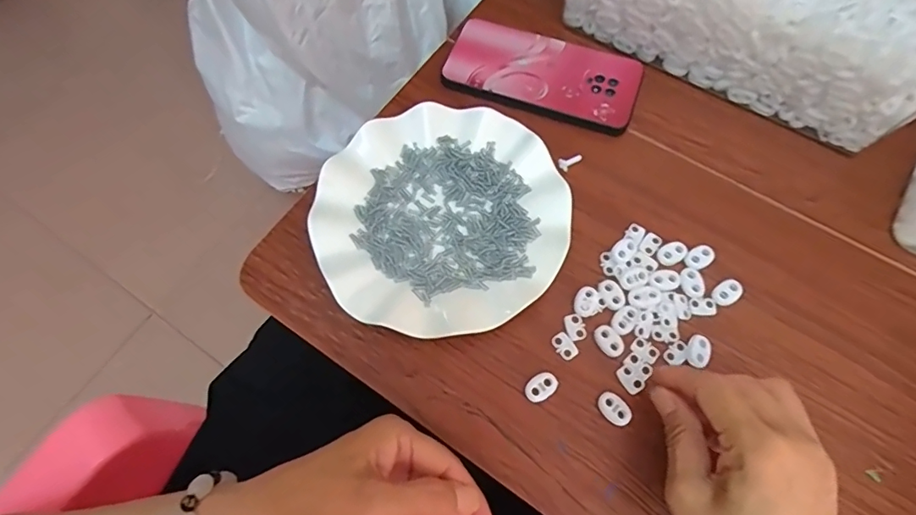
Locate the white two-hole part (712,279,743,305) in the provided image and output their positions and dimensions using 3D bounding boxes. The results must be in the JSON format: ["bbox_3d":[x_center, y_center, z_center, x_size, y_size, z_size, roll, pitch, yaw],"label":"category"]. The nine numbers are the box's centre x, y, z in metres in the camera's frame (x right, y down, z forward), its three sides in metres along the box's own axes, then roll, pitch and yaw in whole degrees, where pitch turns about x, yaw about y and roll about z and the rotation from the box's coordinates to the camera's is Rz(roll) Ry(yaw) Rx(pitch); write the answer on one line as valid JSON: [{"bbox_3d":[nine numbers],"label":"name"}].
[{"bbox_3d":[0.194,0.025,0.350,0.021,0.004,0.016,-38,72,-13],"label":"white two-hole part"}]

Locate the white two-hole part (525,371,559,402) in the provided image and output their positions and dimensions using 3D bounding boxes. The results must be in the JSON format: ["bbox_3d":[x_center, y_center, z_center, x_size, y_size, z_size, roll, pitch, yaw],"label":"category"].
[{"bbox_3d":[0.056,0.087,0.328,0.023,0.004,0.015,-30,70,-10],"label":"white two-hole part"}]

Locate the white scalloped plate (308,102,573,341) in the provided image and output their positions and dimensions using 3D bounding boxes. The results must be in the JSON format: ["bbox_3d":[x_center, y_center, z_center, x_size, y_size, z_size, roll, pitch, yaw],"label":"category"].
[{"bbox_3d":[-0.013,-0.032,0.366,0.178,0.022,0.180,0,68,1],"label":"white scalloped plate"}]

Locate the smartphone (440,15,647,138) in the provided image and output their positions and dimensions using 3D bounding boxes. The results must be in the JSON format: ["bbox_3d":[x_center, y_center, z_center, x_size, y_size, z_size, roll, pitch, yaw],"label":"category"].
[{"bbox_3d":[0.073,-0.160,0.425,0.162,0.010,0.078,18,70,8],"label":"smartphone"}]

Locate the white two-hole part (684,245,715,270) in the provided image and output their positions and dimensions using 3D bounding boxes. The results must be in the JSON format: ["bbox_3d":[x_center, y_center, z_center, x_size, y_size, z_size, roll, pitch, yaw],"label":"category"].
[{"bbox_3d":[0.179,0.000,0.361,0.023,0.004,0.015,-30,71,-10],"label":"white two-hole part"}]

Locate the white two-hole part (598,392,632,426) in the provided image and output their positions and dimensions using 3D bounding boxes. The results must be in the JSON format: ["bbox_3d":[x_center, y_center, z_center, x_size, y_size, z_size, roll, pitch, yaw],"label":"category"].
[{"bbox_3d":[0.103,0.100,0.323,0.016,0.004,0.022,-37,72,-13],"label":"white two-hole part"}]

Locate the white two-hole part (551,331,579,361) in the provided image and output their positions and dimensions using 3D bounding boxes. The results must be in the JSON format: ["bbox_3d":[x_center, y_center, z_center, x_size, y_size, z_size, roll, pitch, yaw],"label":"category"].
[{"bbox_3d":[0.074,0.061,0.339,0.013,0.004,0.019,-38,72,-13],"label":"white two-hole part"}]

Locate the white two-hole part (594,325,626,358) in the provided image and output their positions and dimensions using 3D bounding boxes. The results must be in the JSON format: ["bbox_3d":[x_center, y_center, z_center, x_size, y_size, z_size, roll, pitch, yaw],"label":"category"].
[{"bbox_3d":[0.105,0.058,0.339,0.016,0.004,0.022,-40,73,-14],"label":"white two-hole part"}]

